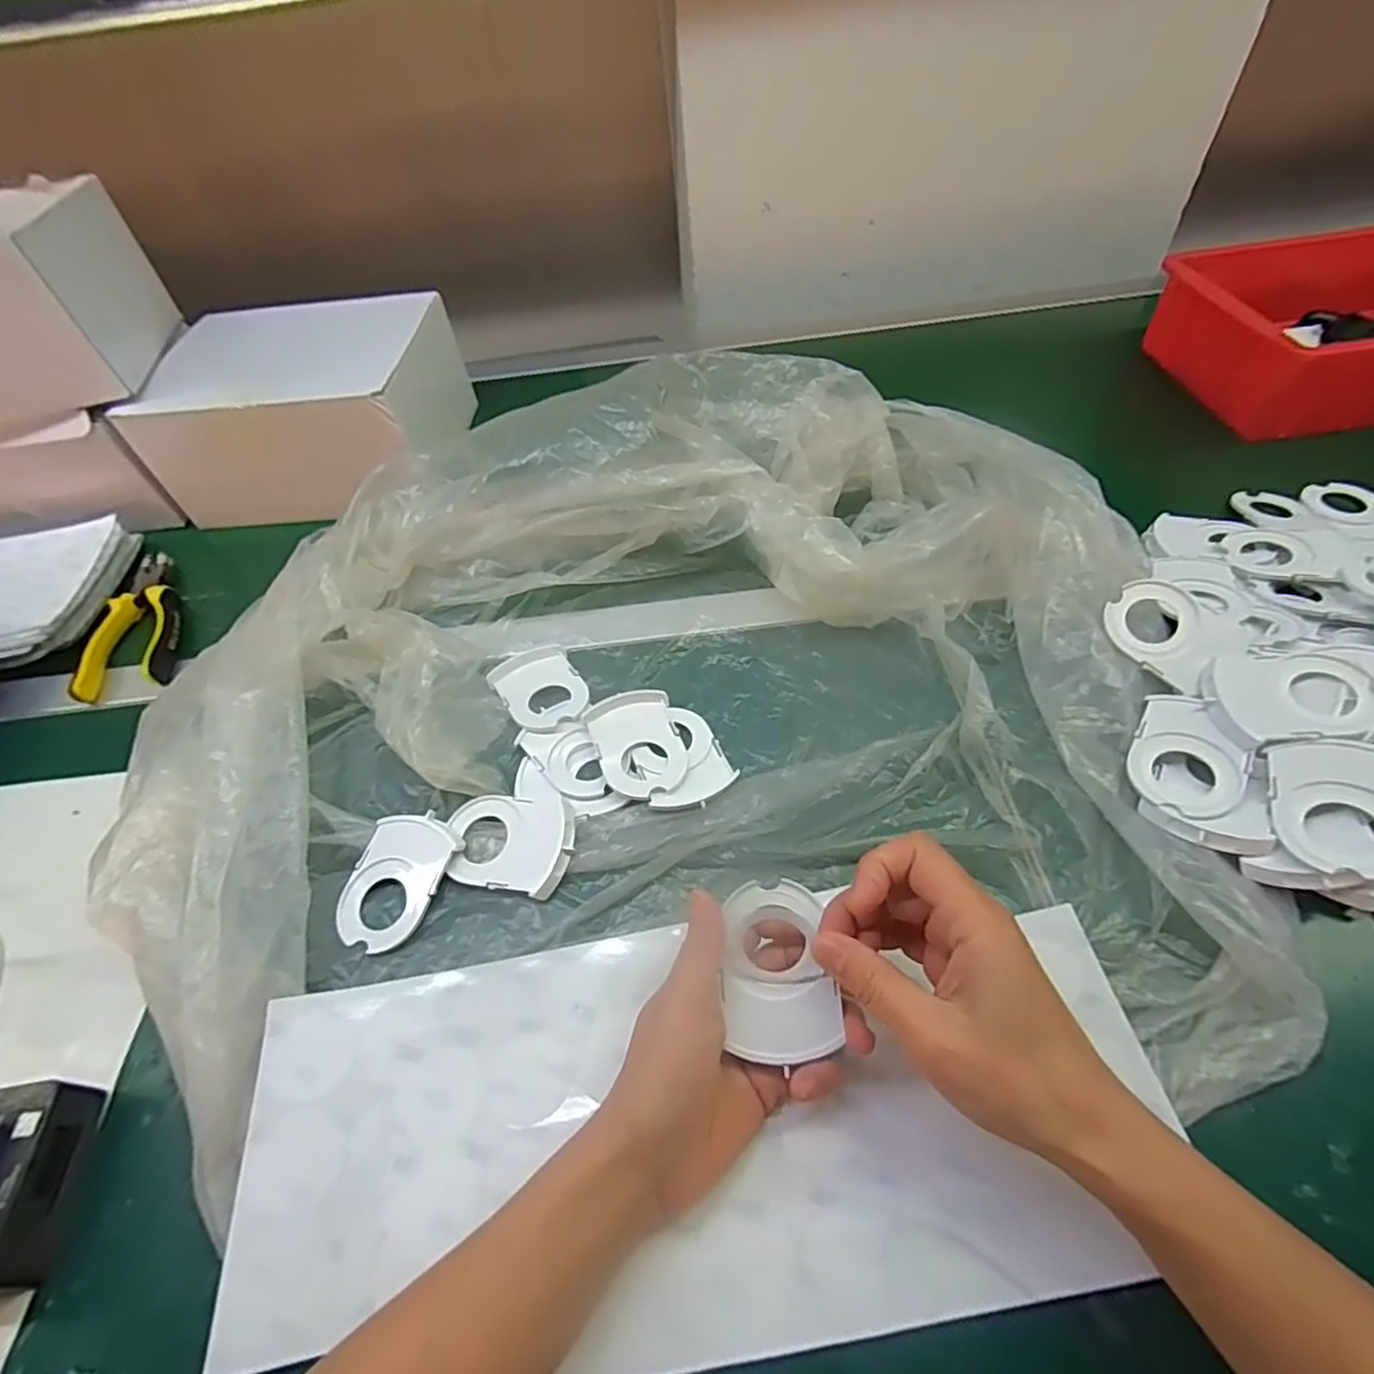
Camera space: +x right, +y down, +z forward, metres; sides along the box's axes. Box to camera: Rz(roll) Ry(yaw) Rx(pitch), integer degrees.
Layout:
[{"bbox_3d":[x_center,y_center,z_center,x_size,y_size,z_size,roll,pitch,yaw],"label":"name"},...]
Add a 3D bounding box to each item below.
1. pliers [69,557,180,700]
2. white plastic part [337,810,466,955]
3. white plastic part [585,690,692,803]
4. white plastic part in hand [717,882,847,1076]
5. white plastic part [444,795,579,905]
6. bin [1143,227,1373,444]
[{"bbox_3d":[-0.457,-0.058,0.555,0.061,0.025,0.159,-18,52,-8],"label":"pliers"},{"bbox_3d":[-0.170,0.112,0.390,0.057,0.006,0.078,9,53,13],"label":"white plastic part"},{"bbox_3d":[-0.031,0.036,0.435,0.055,0.005,0.078,-20,52,-10],"label":"white plastic part"},{"bbox_3d":[0.043,0.129,0.309,0.047,0.012,0.073,-4,74,8],"label":"white plastic part in hand"},{"bbox_3d":[-0.106,0.092,0.396,0.075,0.012,0.058,1,52,8],"label":"white plastic part"},{"bbox_3d":[0.594,-0.320,0.585,0.268,0.073,0.207,-9,56,-1],"label":"bin"}]

